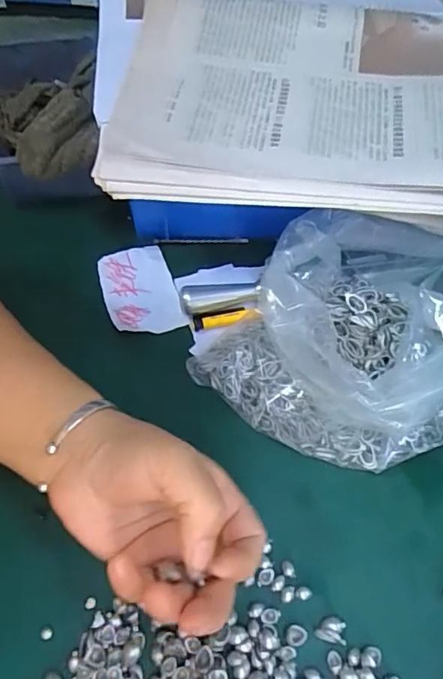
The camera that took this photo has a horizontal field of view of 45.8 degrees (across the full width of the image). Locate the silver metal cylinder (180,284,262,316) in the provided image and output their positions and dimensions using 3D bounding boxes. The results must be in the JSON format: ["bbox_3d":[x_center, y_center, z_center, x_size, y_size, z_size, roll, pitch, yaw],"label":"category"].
[{"bbox_3d":[0.000,-0.029,0.386,0.057,0.018,0.018,-7,62,-6],"label":"silver metal cylinder"}]

